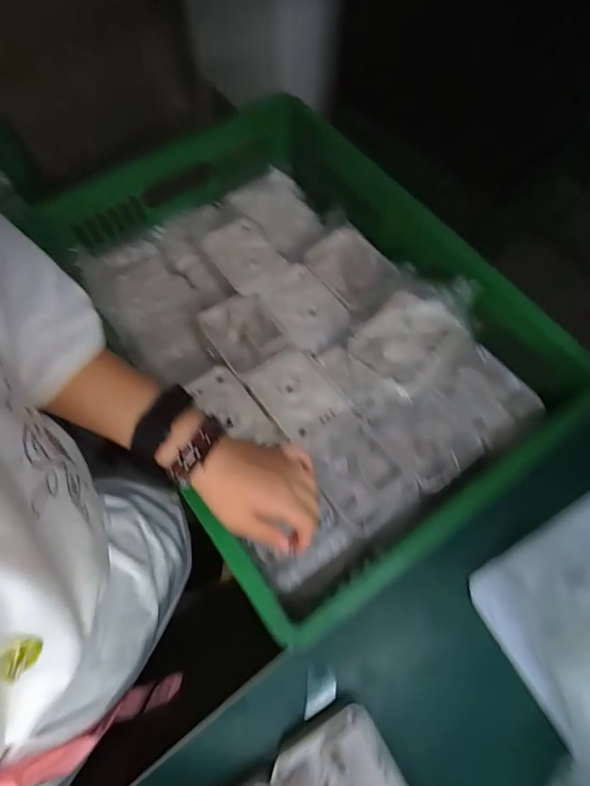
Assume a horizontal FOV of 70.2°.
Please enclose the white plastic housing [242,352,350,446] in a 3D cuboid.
[{"bbox_3d":[0.003,0.002,0.576,0.097,0.018,0.132,-34,67,-14],"label":"white plastic housing"}]

